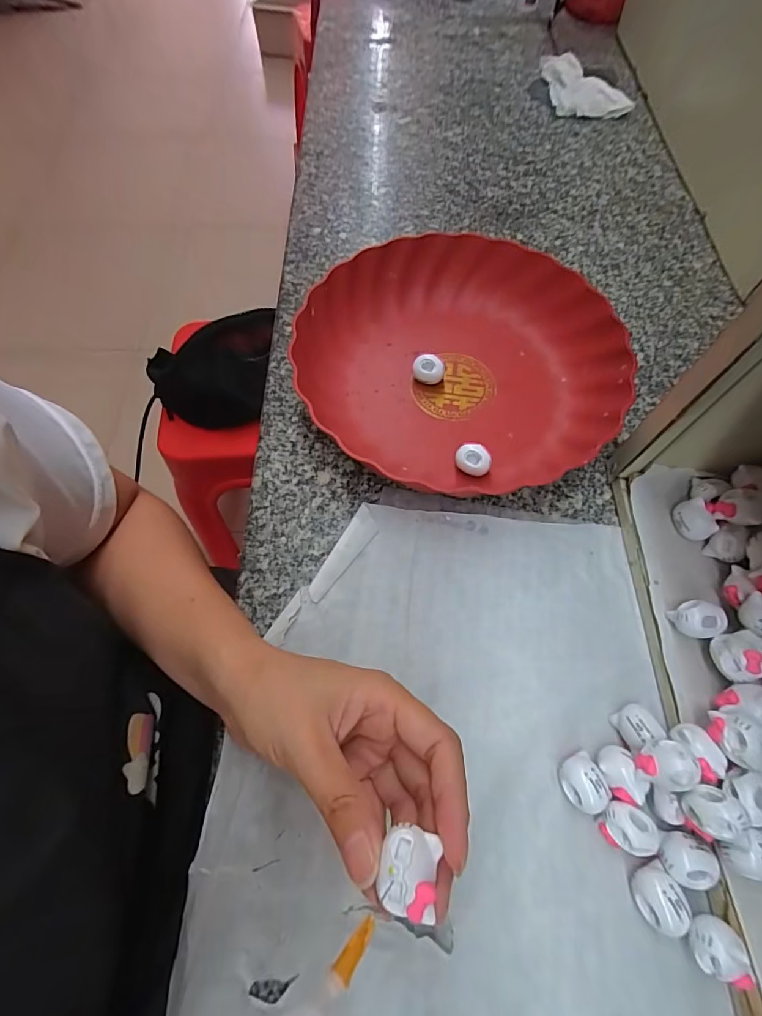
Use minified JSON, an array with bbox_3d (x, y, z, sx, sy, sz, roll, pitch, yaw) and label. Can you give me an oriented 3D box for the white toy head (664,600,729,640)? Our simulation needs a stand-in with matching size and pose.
[{"bbox_3d":[0.182,0.065,0.253,0.023,0.022,0.020,-10,64,-5],"label":"white toy head"}]

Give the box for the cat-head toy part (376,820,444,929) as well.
[{"bbox_3d":[0.009,0.125,0.150,0.019,0.008,0.024,8,64,3],"label":"cat-head toy part"}]

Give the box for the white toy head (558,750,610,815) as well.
[{"bbox_3d":[0.106,0.144,0.229,0.020,0.017,0.026,-16,65,-8],"label":"white toy head"}]

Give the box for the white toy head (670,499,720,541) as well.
[{"bbox_3d":[0.198,0.008,0.279,0.016,0.018,0.023,-12,65,-6],"label":"white toy head"}]

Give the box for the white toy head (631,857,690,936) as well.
[{"bbox_3d":[0.133,0.187,0.210,0.020,0.018,0.024,-22,66,-11],"label":"white toy head"}]

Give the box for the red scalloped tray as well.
[{"bbox_3d":[0.060,-0.114,0.345,0.243,0.046,0.236,23,66,11],"label":"red scalloped tray"}]

